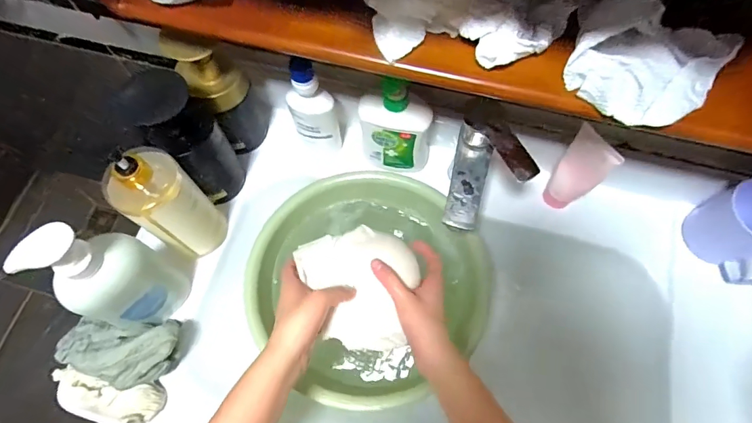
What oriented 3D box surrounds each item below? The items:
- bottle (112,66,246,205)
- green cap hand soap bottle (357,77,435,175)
[{"bbox_3d":[-0.216,-0.077,0.530,0.067,0.188,0.060,-31,71,-11],"label":"bottle"},{"bbox_3d":[0.024,-0.108,0.570,0.093,0.157,0.043,10,69,4],"label":"green cap hand soap bottle"}]

